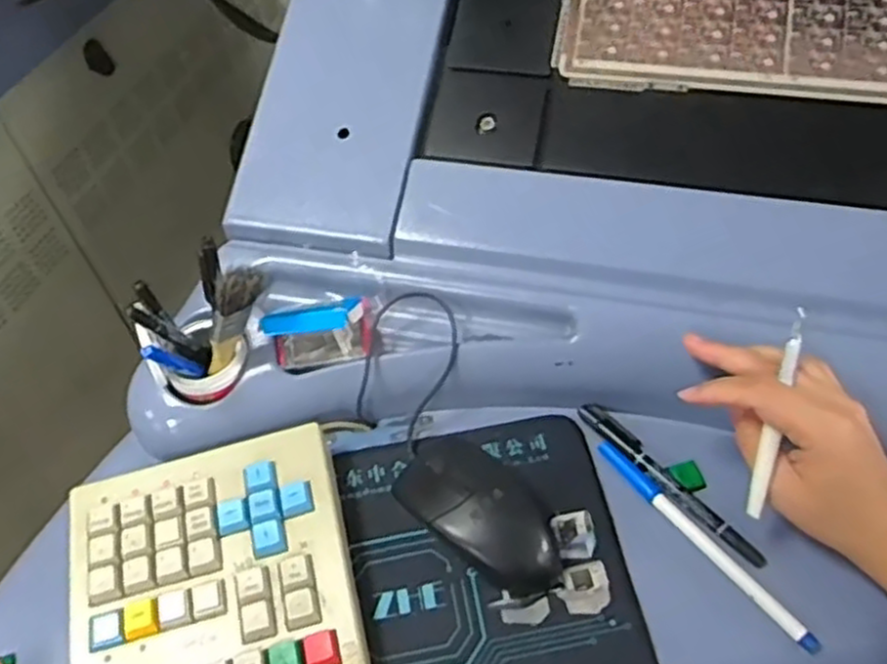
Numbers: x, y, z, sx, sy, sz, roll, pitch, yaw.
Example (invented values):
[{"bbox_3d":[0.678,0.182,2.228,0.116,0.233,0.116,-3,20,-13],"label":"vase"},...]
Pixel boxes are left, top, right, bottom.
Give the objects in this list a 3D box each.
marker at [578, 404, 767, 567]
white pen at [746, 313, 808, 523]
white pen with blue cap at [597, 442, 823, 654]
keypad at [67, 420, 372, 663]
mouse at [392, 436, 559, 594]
[{"bbox_3d":[0.140,0.093,0.475,0.017,0.010,0.140,-32,56,-20],"label":"marker"},{"bbox_3d":[0.185,0.045,0.418,0.009,0.009,0.118,14,89,15],"label":"white pen"},{"bbox_3d":[0.154,0.124,0.452,0.010,0.011,0.161,-33,56,-21],"label":"white pen with blue cap"},{"bbox_3d":[-0.135,0.143,0.436,0.160,0.031,0.162,-13,51,-6],"label":"keypad"},{"bbox_3d":[0.022,0.105,0.463,0.119,0.034,0.062,35,61,28],"label":"mouse"}]

